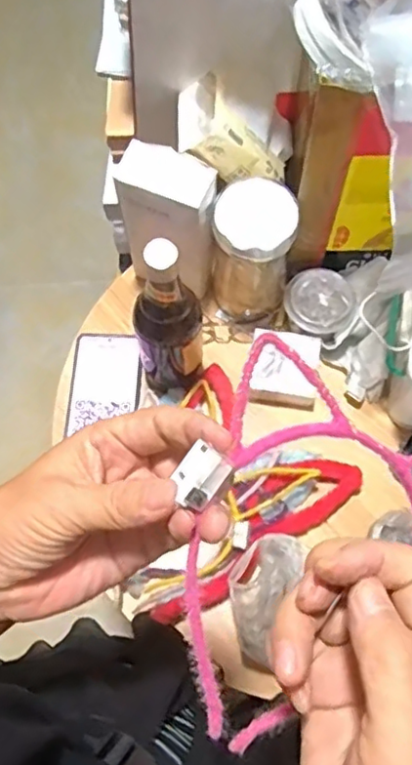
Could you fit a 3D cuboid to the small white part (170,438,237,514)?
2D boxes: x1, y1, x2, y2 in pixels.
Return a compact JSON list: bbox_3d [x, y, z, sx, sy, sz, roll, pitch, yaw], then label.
[{"bbox_3d":[-0.001,0.039,0.252,0.019,0.010,0.024,35,73,14],"label":"small white part"}]

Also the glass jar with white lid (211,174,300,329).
[{"bbox_3d":[0.051,-0.138,0.681,0.079,0.170,0.074,13,69,6],"label":"glass jar with white lid"}]

